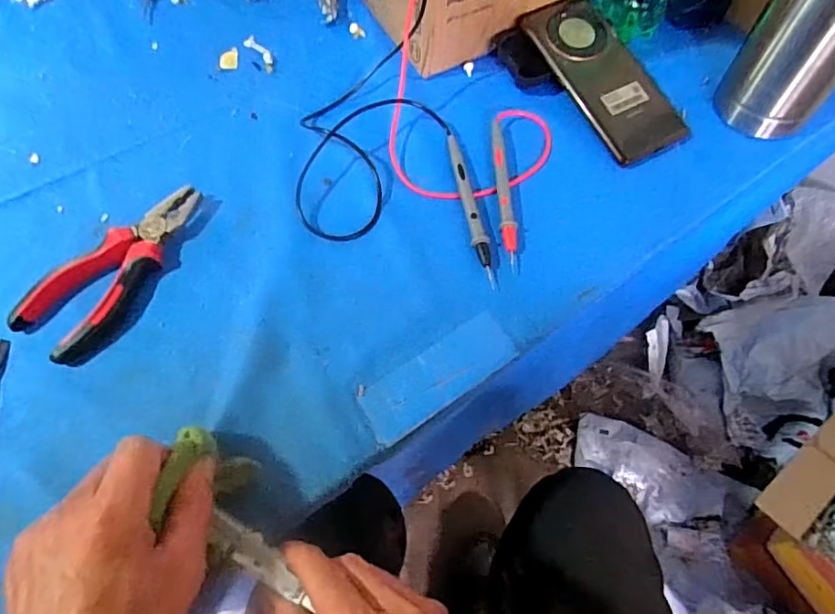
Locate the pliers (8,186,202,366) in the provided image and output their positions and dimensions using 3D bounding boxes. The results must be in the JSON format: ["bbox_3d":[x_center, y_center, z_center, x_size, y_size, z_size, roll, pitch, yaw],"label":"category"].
[{"bbox_3d":[-0.225,-0.033,0.404,0.069,0.020,0.155,30,66,15],"label":"pliers"}]

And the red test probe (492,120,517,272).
[{"bbox_3d":[0.071,-0.096,0.437,0.013,0.014,0.138,-1,62,0],"label":"red test probe"}]

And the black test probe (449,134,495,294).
[{"bbox_3d":[0.042,-0.081,0.430,0.012,0.010,0.146,-10,62,-5],"label":"black test probe"}]

